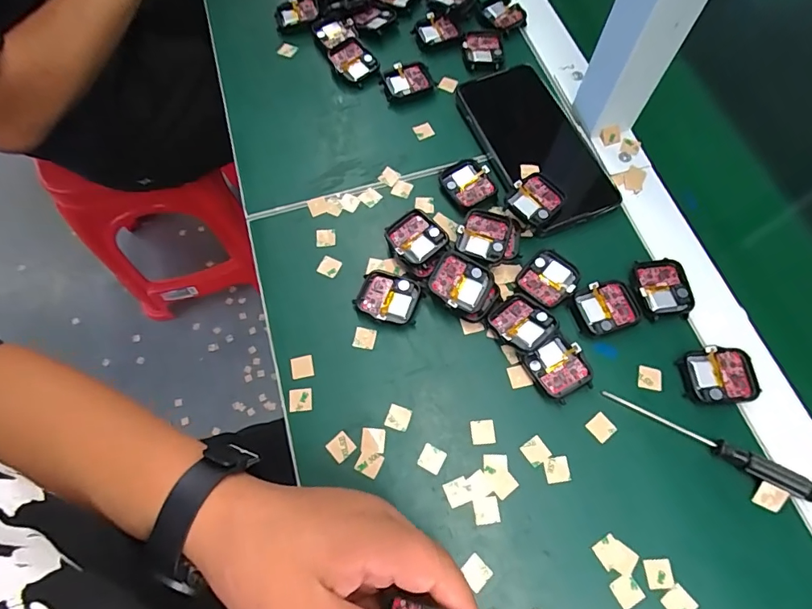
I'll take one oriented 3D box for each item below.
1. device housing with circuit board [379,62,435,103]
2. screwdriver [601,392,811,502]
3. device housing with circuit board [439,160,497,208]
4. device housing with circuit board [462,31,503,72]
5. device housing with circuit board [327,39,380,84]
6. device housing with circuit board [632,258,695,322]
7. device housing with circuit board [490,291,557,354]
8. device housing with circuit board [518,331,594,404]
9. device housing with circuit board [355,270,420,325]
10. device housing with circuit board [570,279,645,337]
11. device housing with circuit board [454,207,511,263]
[{"bbox_3d":[0.002,-0.207,0.424,0.046,0.009,0.035,-18,69,-5],"label":"device housing with circuit board"},{"bbox_3d":[0.195,0.089,0.296,0.131,0.011,0.012,27,72,12],"label":"screwdriver"},{"bbox_3d":[0.052,-0.099,0.379,0.037,0.009,0.041,-22,69,-7],"label":"device housing with circuit board"},{"bbox_3d":[0.074,-0.244,0.436,0.037,0.006,0.045,-2,68,1],"label":"device housing with circuit board"},{"bbox_3d":[-0.049,-0.228,0.429,0.035,0.006,0.042,-38,90,-10],"label":"device housing with circuit board"},{"bbox_3d":[0.189,-0.012,0.337,0.040,0.004,0.045,-5,68,0],"label":"device housing with circuit board"},{"bbox_3d":[0.083,0.013,0.327,0.038,0.010,0.039,-39,72,-13],"label":"device housing with circuit board"},{"bbox_3d":[0.106,0.045,0.317,0.036,0.013,0.040,-29,70,-9],"label":"device housing with circuit board"},{"bbox_3d":[-0.013,-0.005,0.341,0.045,0.010,0.040,17,70,9],"label":"device housing with circuit board"},{"bbox_3d":[0.145,0.002,0.333,0.048,0.004,0.036,-15,69,-4],"label":"device housing with circuit board"},{"bbox_3d":[0.060,-0.052,0.353,0.037,0.014,0.041,20,70,10],"label":"device housing with circuit board"}]

